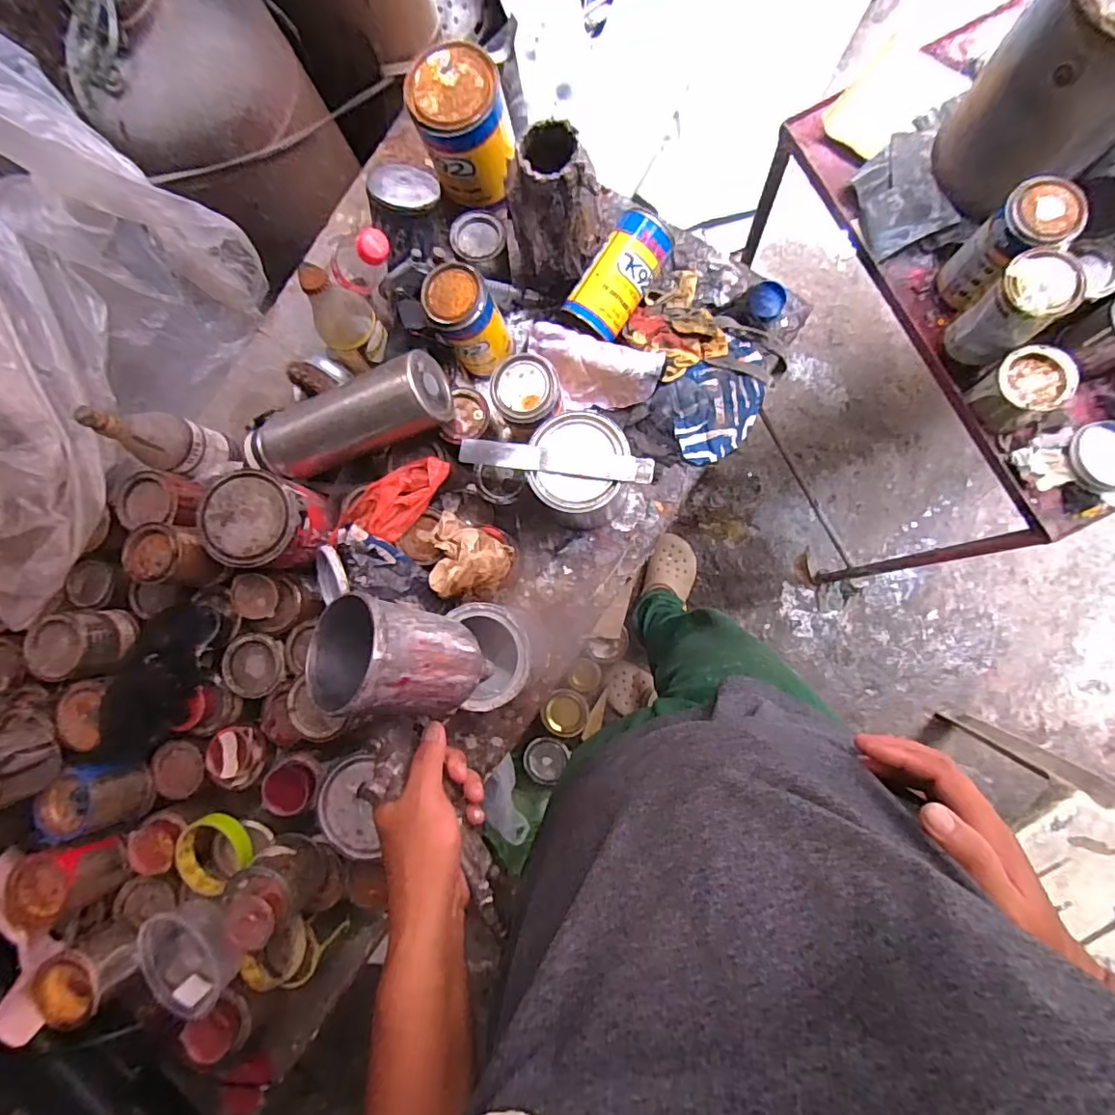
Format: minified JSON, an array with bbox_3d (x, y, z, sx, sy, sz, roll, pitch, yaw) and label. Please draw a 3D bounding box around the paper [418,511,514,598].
[{"bbox_3d":[-0.102,-0.008,0.587,0.087,0.042,0.089,-24,83,6],"label":"paper"}]

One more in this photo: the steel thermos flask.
[{"bbox_3d":[-0.242,-0.149,0.624,0.249,0.077,0.077,-15,84,20],"label":"steel thermos flask"}]

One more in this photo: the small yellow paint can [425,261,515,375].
[{"bbox_3d":[-0.098,-0.269,0.637,0.065,0.122,0.071,-1,86,8],"label":"small yellow paint can"}]

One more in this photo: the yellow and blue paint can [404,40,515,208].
[{"bbox_3d":[-0.105,-0.489,0.645,0.104,0.113,0.118,-10,85,7],"label":"yellow and blue paint can"}]

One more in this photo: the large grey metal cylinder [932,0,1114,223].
[{"bbox_3d":[0.518,-0.481,0.560,0.186,0.190,0.152,-45,81,3],"label":"large grey metal cylinder"}]

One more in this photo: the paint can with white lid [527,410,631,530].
[{"bbox_3d":[0.028,-0.091,0.619,0.099,0.119,0.105,-1,86,8],"label":"paint can with white lid"}]

